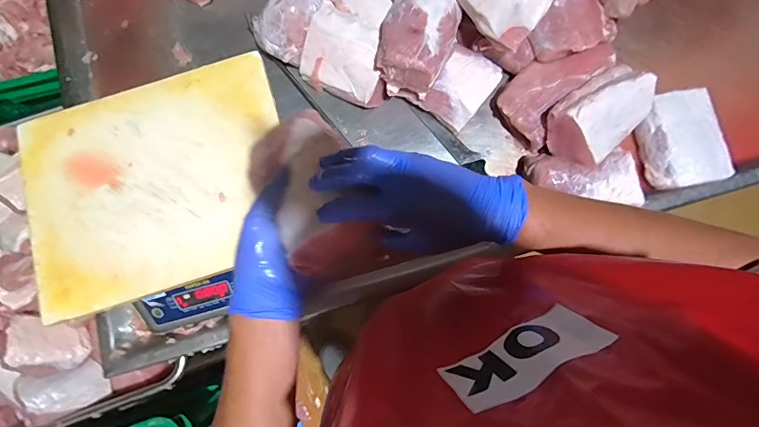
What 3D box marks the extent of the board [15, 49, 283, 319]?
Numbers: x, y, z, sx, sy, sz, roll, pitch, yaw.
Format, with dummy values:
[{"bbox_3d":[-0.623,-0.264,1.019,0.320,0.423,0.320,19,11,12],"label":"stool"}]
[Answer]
[{"bbox_3d":[-0.313,-0.046,0.586,0.362,0.016,0.302,-17,79,-2],"label":"board"}]

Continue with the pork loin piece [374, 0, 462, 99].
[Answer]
[{"bbox_3d":[0.061,-0.289,0.678,0.117,0.080,0.167,21,80,5],"label":"pork loin piece"}]

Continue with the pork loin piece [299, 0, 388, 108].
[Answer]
[{"bbox_3d":[-0.051,-0.268,0.716,0.153,0.078,0.119,30,81,6],"label":"pork loin piece"}]

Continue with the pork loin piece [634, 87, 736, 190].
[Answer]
[{"bbox_3d":[0.507,-0.122,0.692,0.118,0.053,0.155,-8,79,0],"label":"pork loin piece"}]

